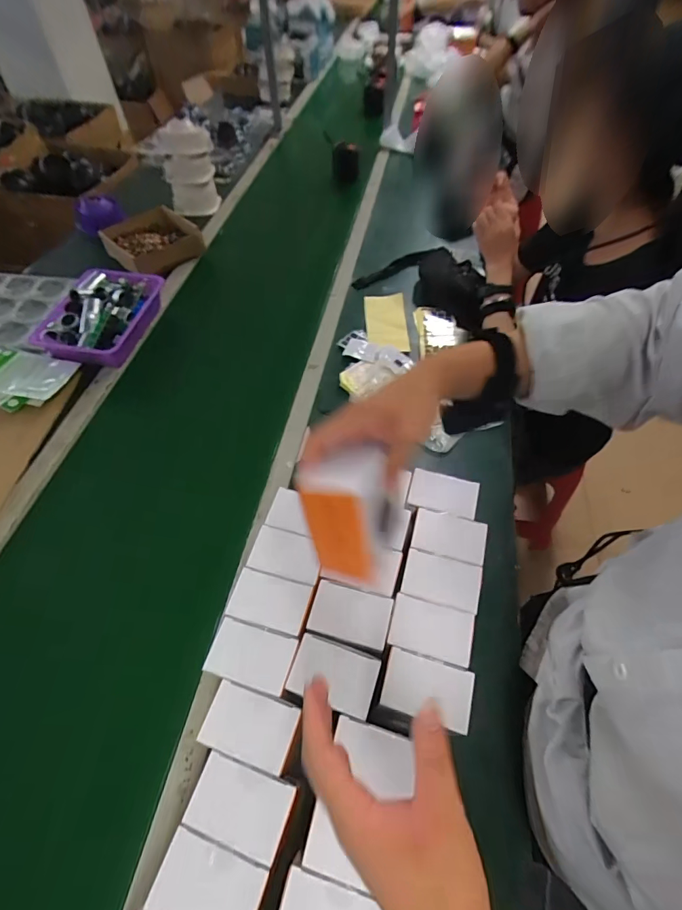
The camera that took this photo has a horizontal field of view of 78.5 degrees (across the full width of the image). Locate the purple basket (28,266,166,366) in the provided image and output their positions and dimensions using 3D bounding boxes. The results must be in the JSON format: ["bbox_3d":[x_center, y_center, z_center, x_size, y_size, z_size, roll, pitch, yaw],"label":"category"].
[{"bbox_3d":[-0.541,-0.322,0.950,0.188,0.075,0.280,16,57,10],"label":"purple basket"}]

